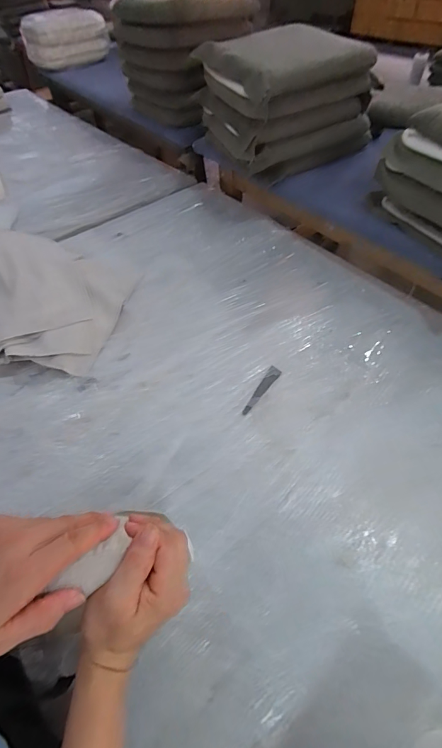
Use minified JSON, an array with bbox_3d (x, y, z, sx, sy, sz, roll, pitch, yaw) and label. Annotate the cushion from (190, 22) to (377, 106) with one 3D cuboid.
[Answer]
[{"bbox_3d":[0.187,-1.030,1.185,0.394,0.078,0.469,-22,54,-13],"label":"cushion"}]

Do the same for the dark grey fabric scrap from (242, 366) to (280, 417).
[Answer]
[{"bbox_3d":[0.098,0.040,0.885,0.031,0.005,0.153,26,59,22],"label":"dark grey fabric scrap"}]

